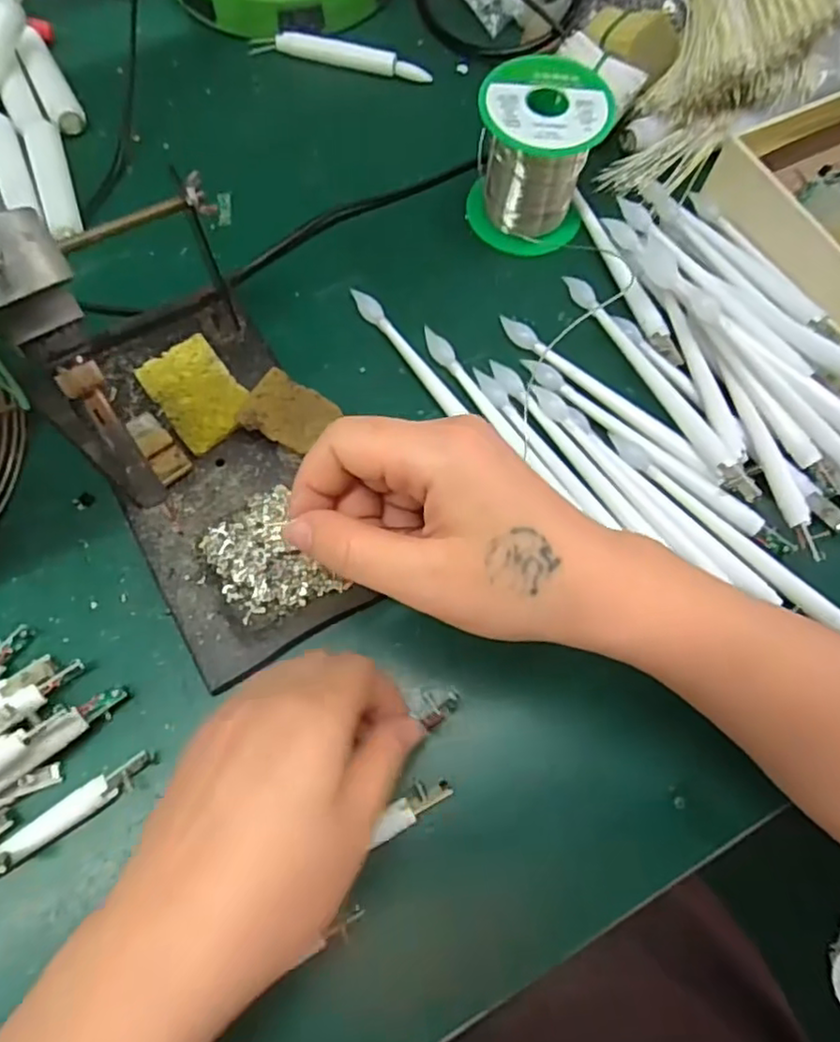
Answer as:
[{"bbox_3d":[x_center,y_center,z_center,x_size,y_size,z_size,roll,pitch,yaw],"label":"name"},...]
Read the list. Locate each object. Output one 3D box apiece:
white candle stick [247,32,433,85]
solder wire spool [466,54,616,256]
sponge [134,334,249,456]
[{"bbox_3d":[-0.052,-0.306,0.425,0.119,0.013,0.013,10,70,1],"label":"white candle stick"},{"bbox_3d":[0.063,-0.202,0.360,0.065,0.073,0.062,1,70,-2],"label":"solder wire spool"},{"bbox_3d":[-0.111,-0.064,0.321,0.037,0.004,0.056,-35,75,-14],"label":"sponge"}]

